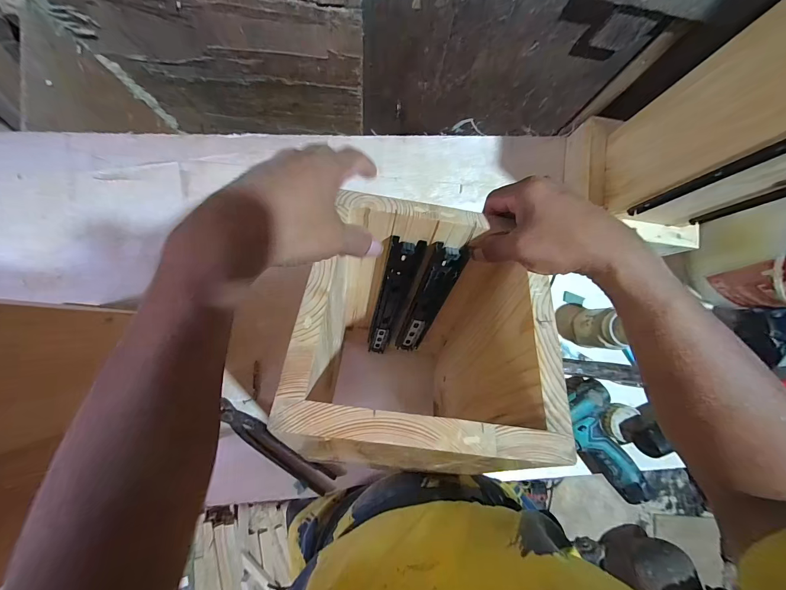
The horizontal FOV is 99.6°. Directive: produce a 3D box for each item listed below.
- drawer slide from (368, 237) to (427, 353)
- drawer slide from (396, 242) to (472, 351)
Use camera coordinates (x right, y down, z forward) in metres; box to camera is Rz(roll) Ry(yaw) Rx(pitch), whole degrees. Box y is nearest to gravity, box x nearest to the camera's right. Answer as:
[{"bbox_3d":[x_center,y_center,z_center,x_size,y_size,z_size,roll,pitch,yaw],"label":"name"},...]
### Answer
[{"bbox_3d":[-0.004,0.020,0.430,0.036,0.271,0.012,8,58,-5],"label":"drawer slide"},{"bbox_3d":[0.038,0.020,0.421,0.039,0.251,0.012,5,59,-6],"label":"drawer slide"}]

